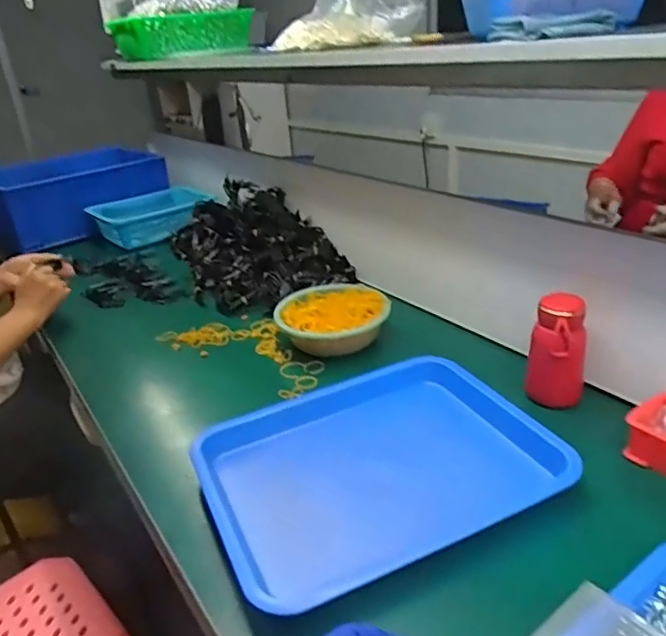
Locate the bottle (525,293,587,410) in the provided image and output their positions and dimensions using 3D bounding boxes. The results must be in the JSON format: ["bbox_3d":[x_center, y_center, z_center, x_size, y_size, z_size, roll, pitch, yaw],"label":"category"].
[{"bbox_3d":[0.293,0.048,0.755,0.069,0.146,0.061,5,28,19],"label":"bottle"}]

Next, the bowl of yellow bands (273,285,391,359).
[{"bbox_3d":[-0.002,-0.006,0.992,0.182,0.052,0.189,-4,26,2],"label":"bowl of yellow bands"}]

